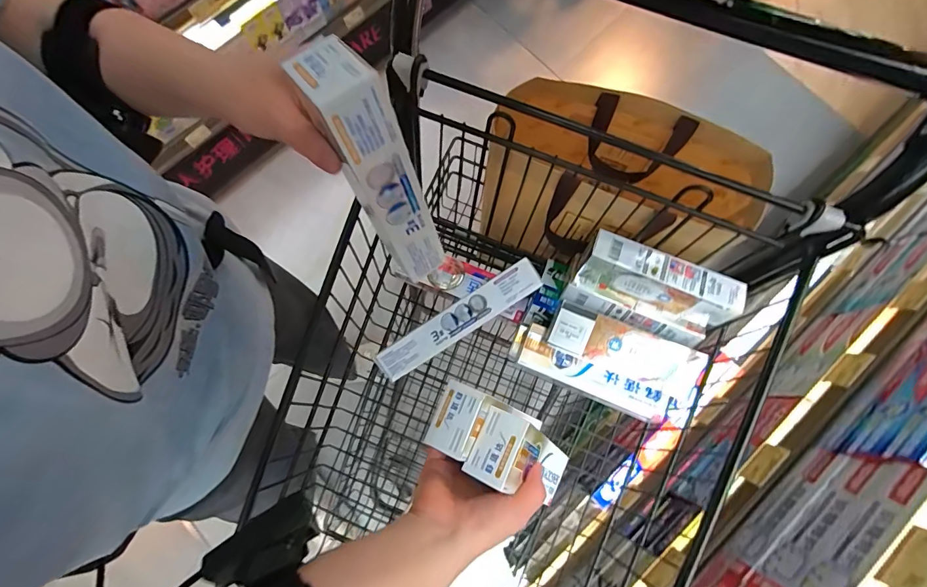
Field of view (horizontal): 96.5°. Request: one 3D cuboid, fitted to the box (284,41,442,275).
[{"bbox_3d":[-0.056,-0.076,0.299,0.040,0.185,0.046,-28,56,-6],"label":"box"}]

